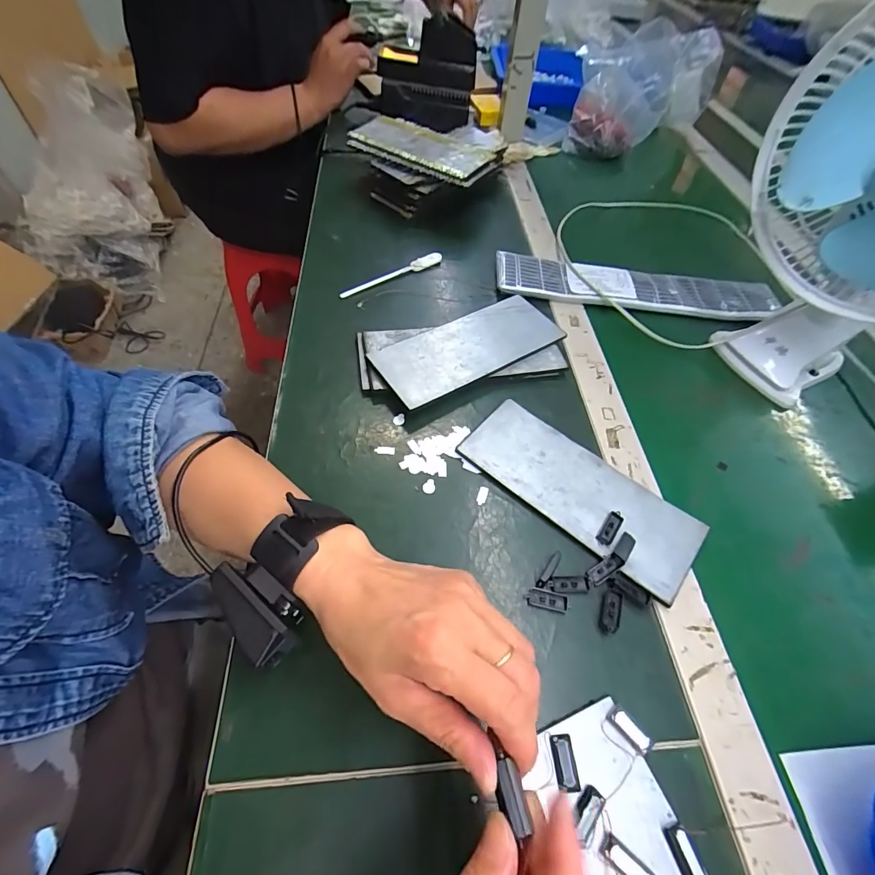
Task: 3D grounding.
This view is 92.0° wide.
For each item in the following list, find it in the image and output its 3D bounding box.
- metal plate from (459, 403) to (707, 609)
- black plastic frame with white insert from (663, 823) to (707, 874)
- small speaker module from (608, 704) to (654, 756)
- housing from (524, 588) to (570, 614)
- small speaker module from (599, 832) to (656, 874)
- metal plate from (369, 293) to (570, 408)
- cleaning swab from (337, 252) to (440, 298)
[{"bbox_3d":[0.119,0.044,0.362,0.198,0.009,0.080,37,60,20],"label":"metal plate"},{"bbox_3d":[0.136,0.229,0.230,0.012,0.007,0.027,-16,58,-15],"label":"black plastic frame with white insert"},{"bbox_3d":[0.120,0.183,0.264,0.012,0.010,0.027,-33,63,-24],"label":"small speaker module"},{"bbox_3d":[0.081,0.120,0.310,0.032,0.004,0.013,12,55,4],"label":"housing"},{"bbox_3d":[0.103,0.230,0.227,0.029,0.005,0.012,35,59,19],"label":"small speaker module"},{"bbox_3d":[0.034,-0.095,0.437,0.199,0.006,0.082,-26,61,-21],"label":"metal plate"},{"bbox_3d":[-0.053,-0.201,0.520,0.146,0.010,0.011,-32,63,-24],"label":"cleaning swab"}]

